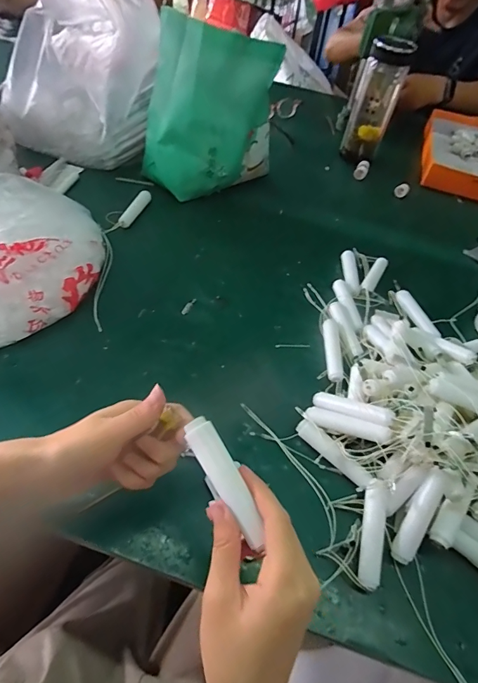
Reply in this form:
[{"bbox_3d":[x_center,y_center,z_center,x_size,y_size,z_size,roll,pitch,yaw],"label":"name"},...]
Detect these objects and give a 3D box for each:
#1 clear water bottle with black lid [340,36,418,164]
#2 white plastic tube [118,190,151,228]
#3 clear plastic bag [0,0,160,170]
[{"bbox_3d":[0.263,-0.461,0.773,0.081,0.210,0.075,18,51,9],"label":"clear water bottle with black lid"},{"bbox_3d":[-0.170,-0.220,0.650,0.018,0.013,0.101,20,51,7],"label":"white plastic tube"},{"bbox_3d":[-0.274,-0.465,0.691,0.250,0.261,0.179,13,50,4],"label":"clear plastic bag"}]

